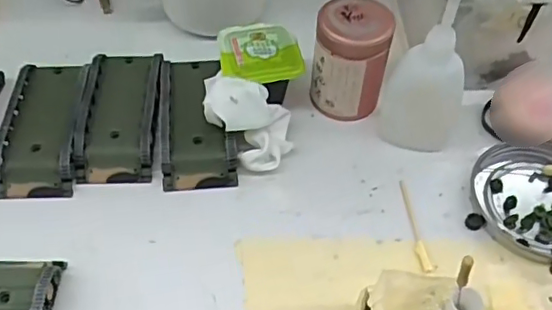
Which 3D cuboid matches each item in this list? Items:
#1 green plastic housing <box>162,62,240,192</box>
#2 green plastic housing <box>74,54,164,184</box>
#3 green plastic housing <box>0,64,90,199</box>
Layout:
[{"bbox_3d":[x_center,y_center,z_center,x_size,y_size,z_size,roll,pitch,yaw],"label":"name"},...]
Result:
[{"bbox_3d":[-0.048,-0.024,0.362,0.042,0.018,0.095,-4,54,-5],"label":"green plastic housing"},{"bbox_3d":[-0.095,-0.027,0.362,0.045,0.018,0.094,-2,53,-3],"label":"green plastic housing"},{"bbox_3d":[-0.139,-0.020,0.355,0.043,0.018,0.096,-2,53,-3],"label":"green plastic housing"}]

